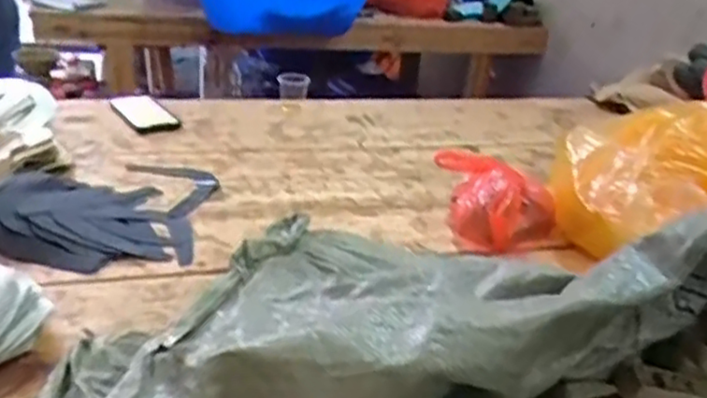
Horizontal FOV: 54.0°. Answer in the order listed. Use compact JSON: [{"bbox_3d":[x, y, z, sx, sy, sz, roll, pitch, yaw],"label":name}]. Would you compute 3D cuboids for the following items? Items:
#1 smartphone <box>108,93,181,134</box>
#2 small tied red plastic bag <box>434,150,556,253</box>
[{"bbox_3d":[-0.364,-0.154,1.196,0.077,0.012,0.160,-12,32,-32],"label":"smartphone"},{"bbox_3d":[0.179,0.006,0.900,0.165,0.087,0.106,13,28,13],"label":"small tied red plastic bag"}]

